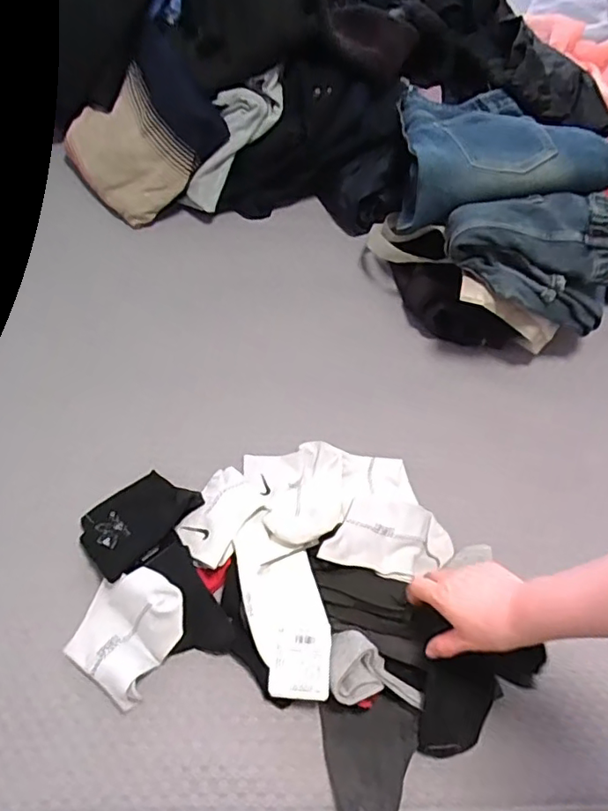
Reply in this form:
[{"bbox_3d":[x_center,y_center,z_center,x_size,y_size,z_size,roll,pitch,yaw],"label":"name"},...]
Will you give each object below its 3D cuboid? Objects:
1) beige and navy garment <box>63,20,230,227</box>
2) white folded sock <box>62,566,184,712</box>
[{"bbox_3d":[-0.257,-0.450,0.885,0.214,0.196,0.222,-37,68,-18],"label":"beige and navy garment"},{"bbox_3d":[-0.195,0.244,0.609,0.107,0.036,0.121,29,65,14],"label":"white folded sock"}]

